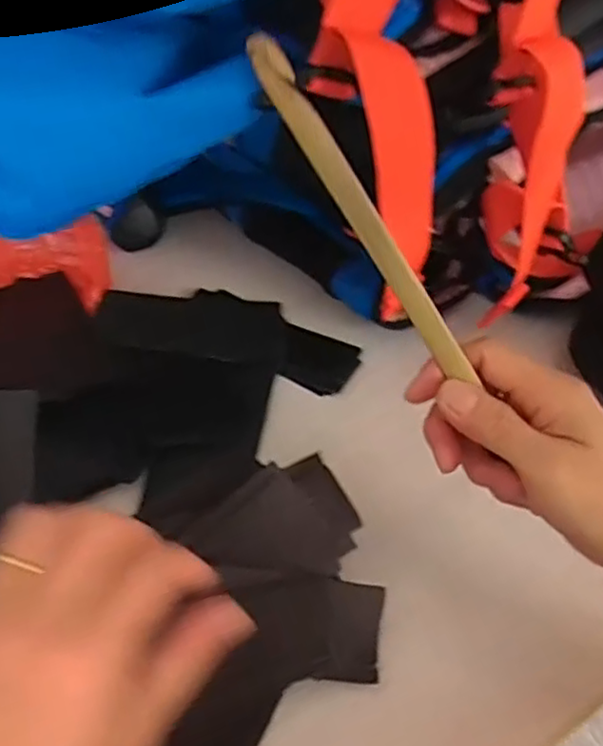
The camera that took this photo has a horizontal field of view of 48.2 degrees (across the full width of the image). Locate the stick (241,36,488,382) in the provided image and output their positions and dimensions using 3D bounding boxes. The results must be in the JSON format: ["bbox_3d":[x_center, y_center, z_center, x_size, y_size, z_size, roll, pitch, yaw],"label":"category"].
[{"bbox_3d":[0.028,-0.064,0.290,0.014,0.167,0.004,-24,25,27],"label":"stick"}]

